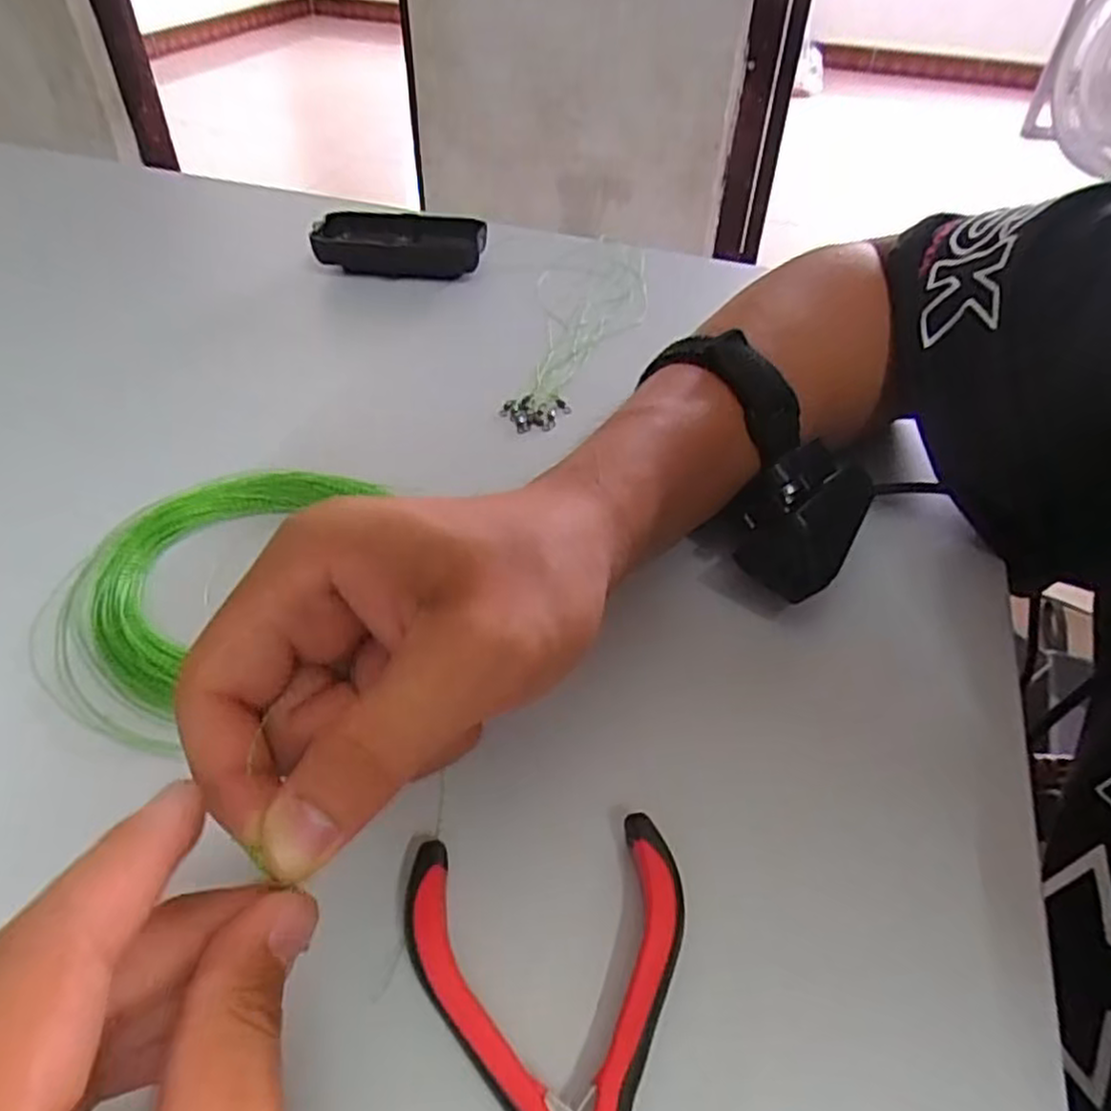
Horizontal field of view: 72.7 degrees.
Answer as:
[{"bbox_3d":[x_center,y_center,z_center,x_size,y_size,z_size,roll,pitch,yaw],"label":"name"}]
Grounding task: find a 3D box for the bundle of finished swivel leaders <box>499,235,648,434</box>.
[{"bbox_3d":[0.017,-0.145,0.461,0.066,0.005,0.232,8,45,6],"label":"bundle of finished swivel leaders"}]

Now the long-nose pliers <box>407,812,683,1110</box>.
[{"bbox_3d":[0.002,0.123,0.177,0.070,0.020,0.113,-4,45,-7],"label":"long-nose pliers"}]

